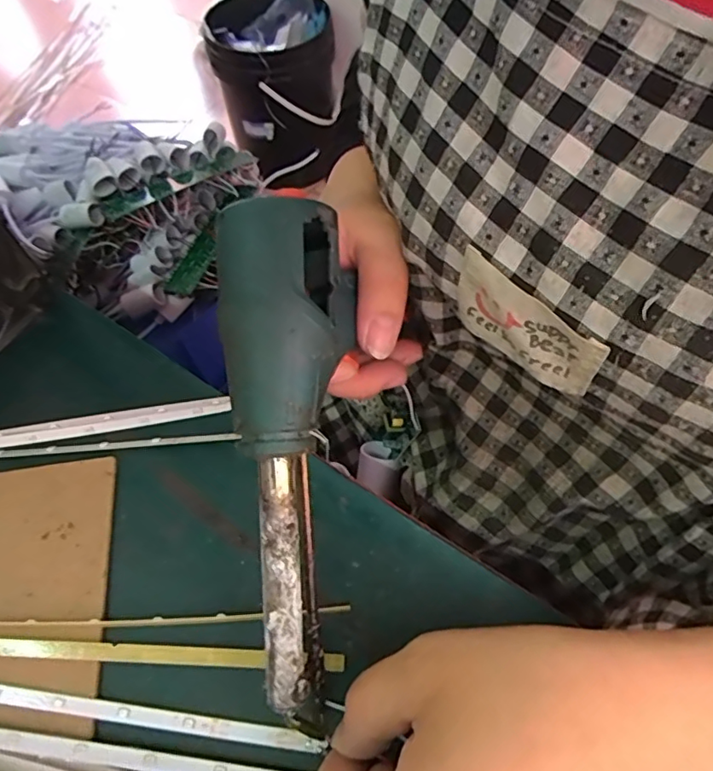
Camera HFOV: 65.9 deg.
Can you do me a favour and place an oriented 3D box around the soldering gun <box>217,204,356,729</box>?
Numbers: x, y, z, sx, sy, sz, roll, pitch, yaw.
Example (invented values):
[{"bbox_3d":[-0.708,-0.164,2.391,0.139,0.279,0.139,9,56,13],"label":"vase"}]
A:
[{"bbox_3d":[-0.023,0.022,0.186,0.040,0.026,0.164,-1,90,5],"label":"soldering gun"}]

